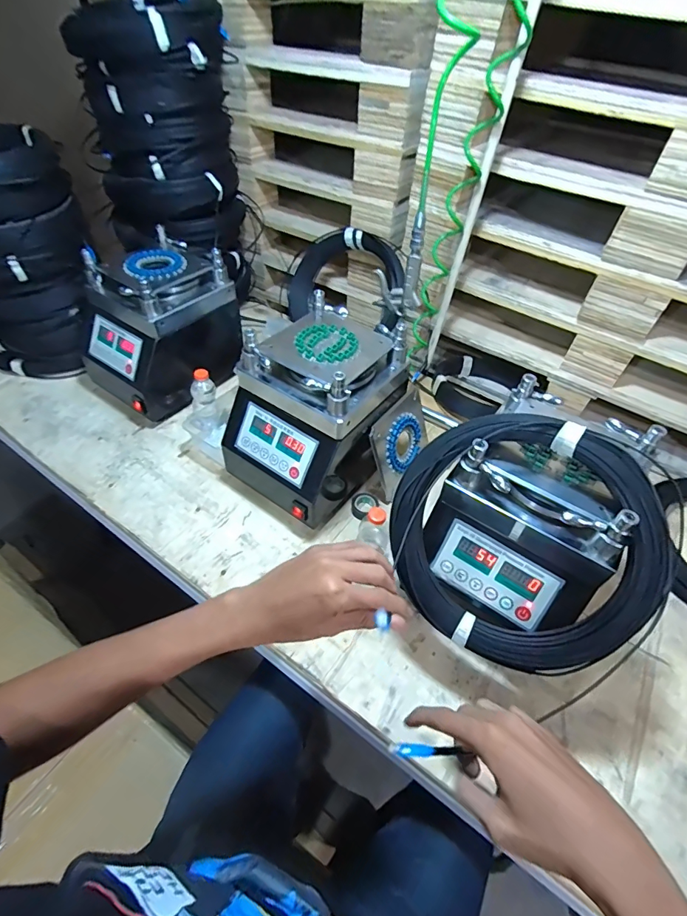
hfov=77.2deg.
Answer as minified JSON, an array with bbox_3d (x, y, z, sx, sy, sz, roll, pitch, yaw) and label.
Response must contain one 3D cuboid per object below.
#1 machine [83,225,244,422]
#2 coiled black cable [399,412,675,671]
[{"bbox_3d":[-0.386,-0.280,0.950,0.216,0.272,0.308,25,52,18],"label":"machine"},{"bbox_3d":[0.208,0.100,0.525,0.301,0.299,0.029,22,10,24],"label":"coiled black cable"}]

